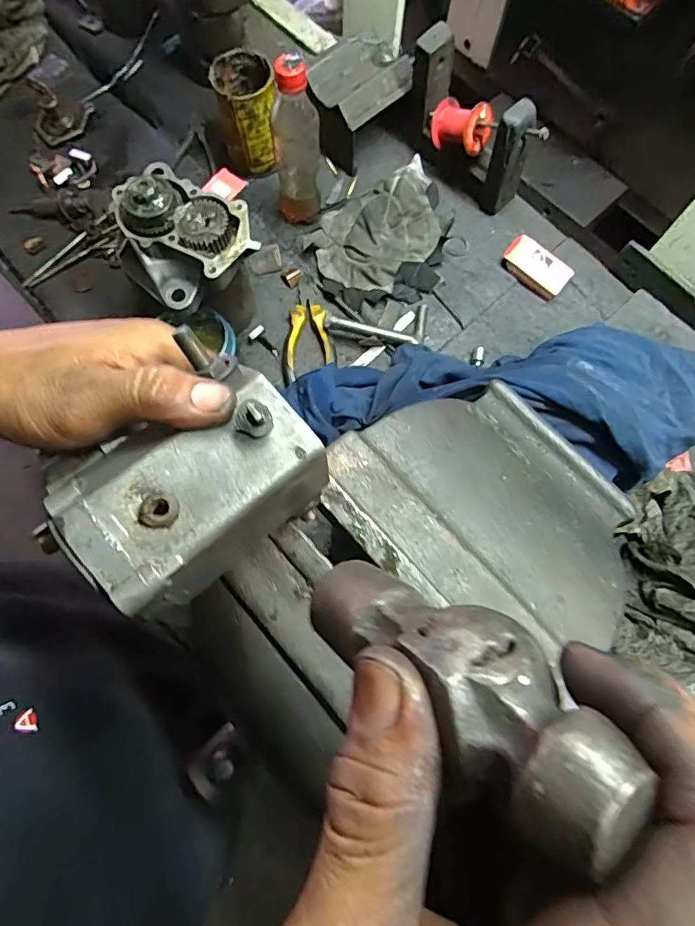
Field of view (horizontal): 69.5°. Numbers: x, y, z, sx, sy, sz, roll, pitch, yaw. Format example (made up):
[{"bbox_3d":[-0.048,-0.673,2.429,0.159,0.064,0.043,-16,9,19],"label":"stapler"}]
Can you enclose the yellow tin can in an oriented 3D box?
[{"bbox_3d":[-0.126,-0.440,0.637,0.072,0.112,0.083,-17,75,-6],"label":"yellow tin can"}]

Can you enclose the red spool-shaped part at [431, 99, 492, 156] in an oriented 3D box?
[{"bbox_3d":[0.138,-0.415,0.615,0.047,0.054,0.076,-31,54,-24],"label":"red spool-shaped part"}]

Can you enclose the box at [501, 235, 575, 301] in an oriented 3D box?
[{"bbox_3d":[0.242,-0.250,0.645,0.086,0.032,0.038,40,77,9],"label":"box"}]

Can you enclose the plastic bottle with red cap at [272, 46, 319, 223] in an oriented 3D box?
[{"bbox_3d":[-0.061,-0.363,0.573,0.047,0.186,0.042,-19,75,-7],"label":"plastic bottle with red cap"}]

